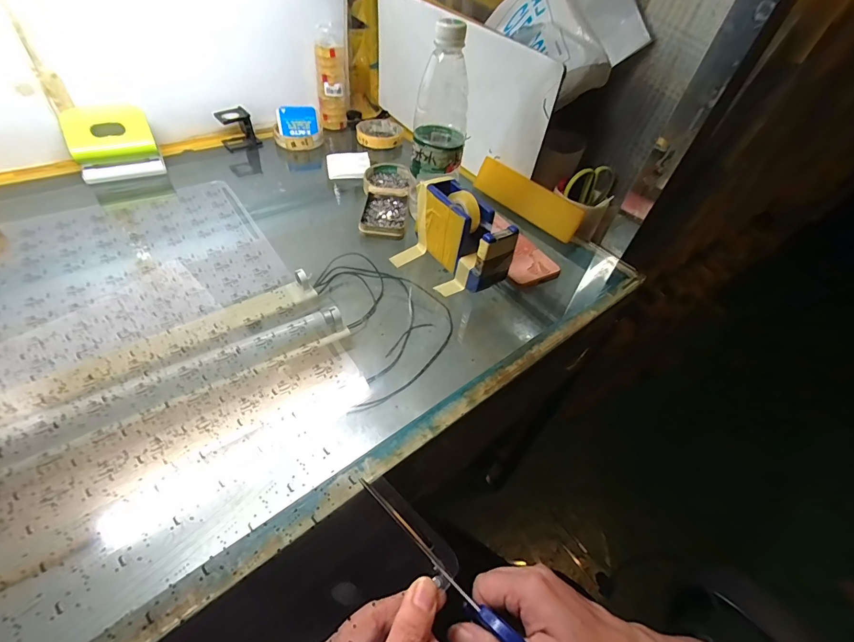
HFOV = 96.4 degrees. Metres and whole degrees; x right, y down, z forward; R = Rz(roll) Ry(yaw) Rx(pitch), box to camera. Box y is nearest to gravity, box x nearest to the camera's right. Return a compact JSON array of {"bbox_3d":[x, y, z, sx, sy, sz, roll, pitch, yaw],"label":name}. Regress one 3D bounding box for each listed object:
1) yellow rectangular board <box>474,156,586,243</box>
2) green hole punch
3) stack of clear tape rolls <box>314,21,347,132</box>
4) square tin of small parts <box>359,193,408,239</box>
[{"bbox_3d":[0.149,-0.187,0.576,0.012,0.051,0.194,-13,47,-42],"label":"yellow rectangular board"},{"bbox_3d":[-0.437,-0.250,0.535,0.100,0.076,0.059,-20,52,-24],"label":"green hole punch"},{"bbox_3d":[-0.173,-0.432,0.689,0.050,0.147,0.050,-5,47,-12],"label":"stack of clear tape rolls"},{"bbox_3d":[-0.058,-0.147,0.529,0.059,0.014,0.094,4,46,-3],"label":"square tin of small parts"}]

